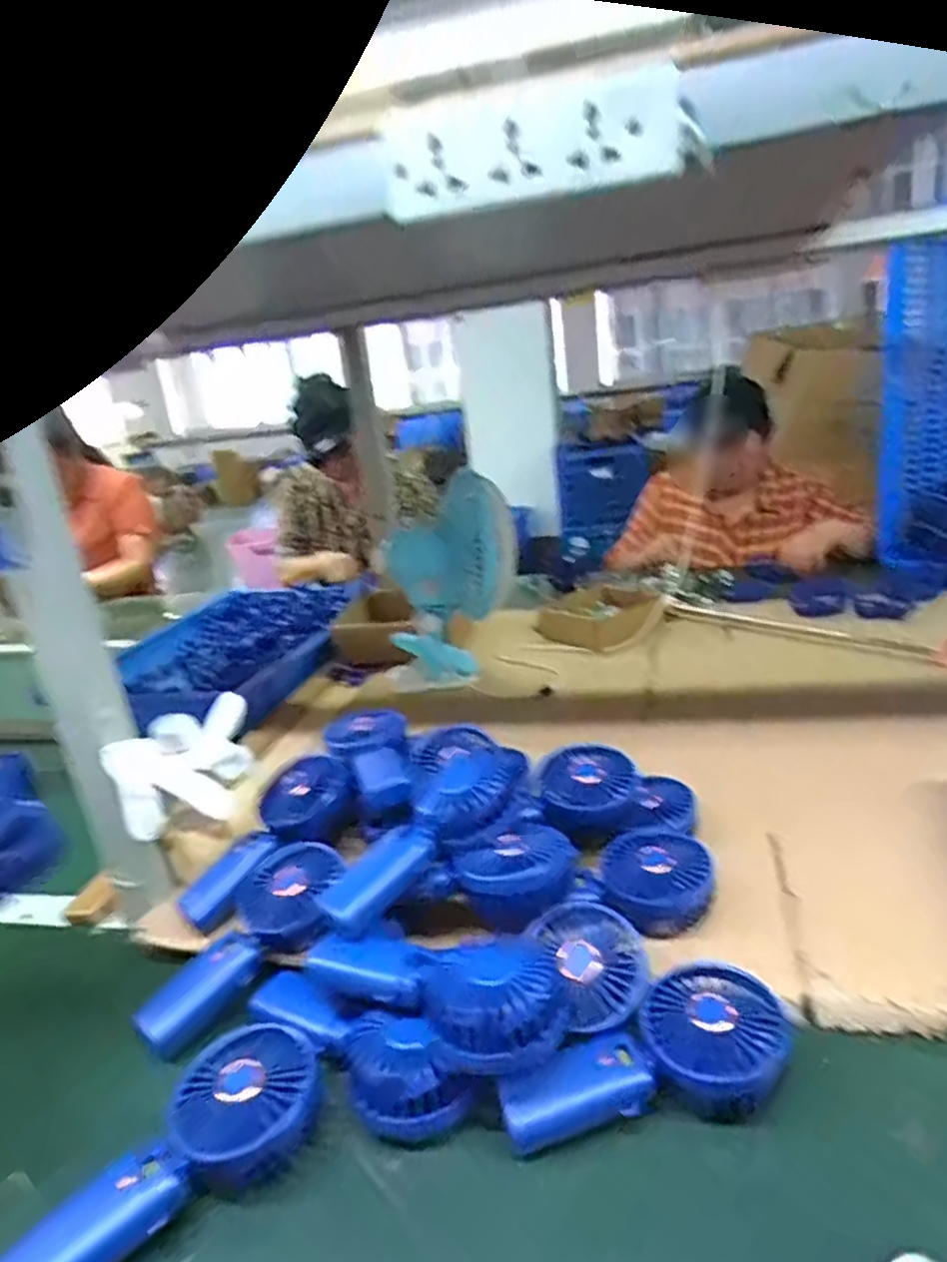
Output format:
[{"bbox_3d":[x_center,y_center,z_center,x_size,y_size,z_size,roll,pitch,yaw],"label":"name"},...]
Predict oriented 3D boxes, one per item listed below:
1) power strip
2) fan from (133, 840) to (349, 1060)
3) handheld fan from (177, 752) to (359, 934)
[{"bbox_3d":[0.030,-0.278,0.412,0.166,0.048,0.030,-1,19,17],"label":"power strip"},{"bbox_3d":[-0.168,0.251,0.572,0.076,0.038,0.185,10,44,42],"label":"fan"},{"bbox_3d":[-0.176,0.194,0.657,0.068,0.058,0.185,12,46,45],"label":"handheld fan"}]

